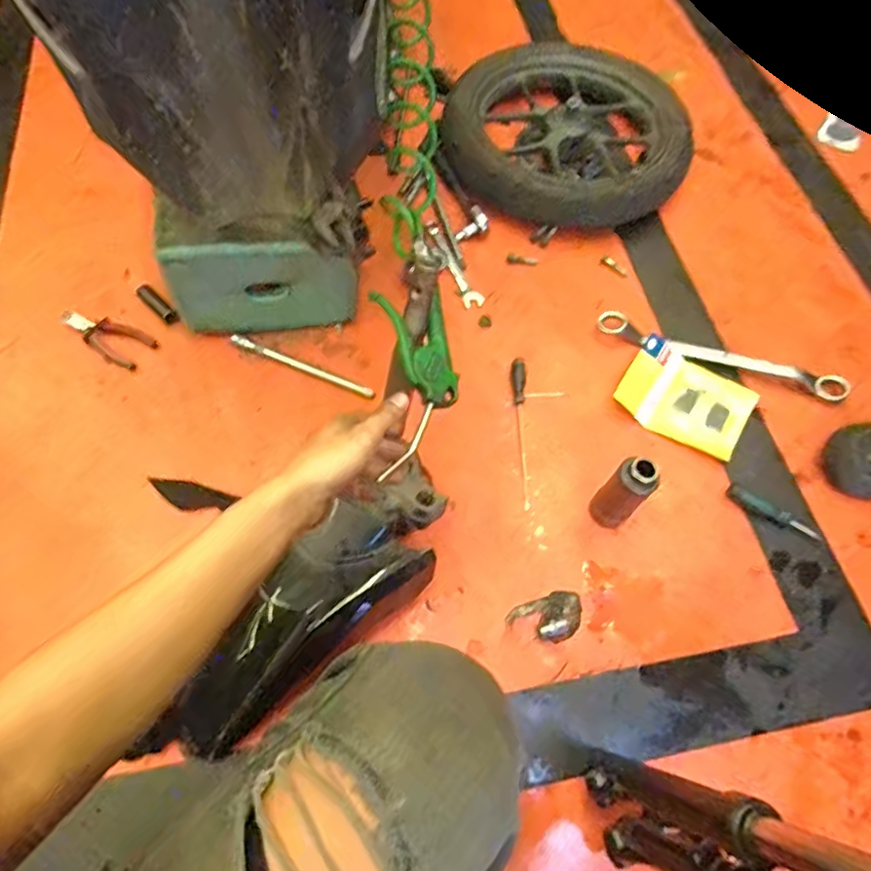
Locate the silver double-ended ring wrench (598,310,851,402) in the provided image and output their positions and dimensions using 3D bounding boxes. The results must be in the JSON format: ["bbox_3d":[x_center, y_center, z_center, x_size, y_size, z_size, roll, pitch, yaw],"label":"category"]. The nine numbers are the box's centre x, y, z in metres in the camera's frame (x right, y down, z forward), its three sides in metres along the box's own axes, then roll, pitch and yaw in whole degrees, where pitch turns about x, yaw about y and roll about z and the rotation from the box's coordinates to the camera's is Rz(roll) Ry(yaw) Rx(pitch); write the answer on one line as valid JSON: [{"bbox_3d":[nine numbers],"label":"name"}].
[{"bbox_3d":[0.473,-0.137,0.924,0.408,0.034,0.051,17,63,6],"label":"silver double-ended ring wrench"}]

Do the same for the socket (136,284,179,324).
[{"bbox_3d":[-0.450,-0.211,0.915,0.095,0.018,0.023,40,68,16],"label":"socket"}]

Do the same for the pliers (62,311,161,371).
[{"bbox_3d":[-0.518,-0.154,0.888,0.154,0.022,0.060,25,64,10],"label":"pliers"}]

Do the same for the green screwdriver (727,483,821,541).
[{"bbox_3d":[0.477,0.111,0.795,0.127,0.018,0.022,35,66,15],"label":"green screwdriver"}]

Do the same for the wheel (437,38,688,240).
[{"bbox_3d":[0.260,-0.591,1.095,0.450,0.080,0.415,1,63,-2],"label":"wheel"}]

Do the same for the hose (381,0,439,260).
[{"bbox_3d":[-0.040,-0.567,0.757,0.061,0.127,0.789,-1,64,-4],"label":"hose"}]

